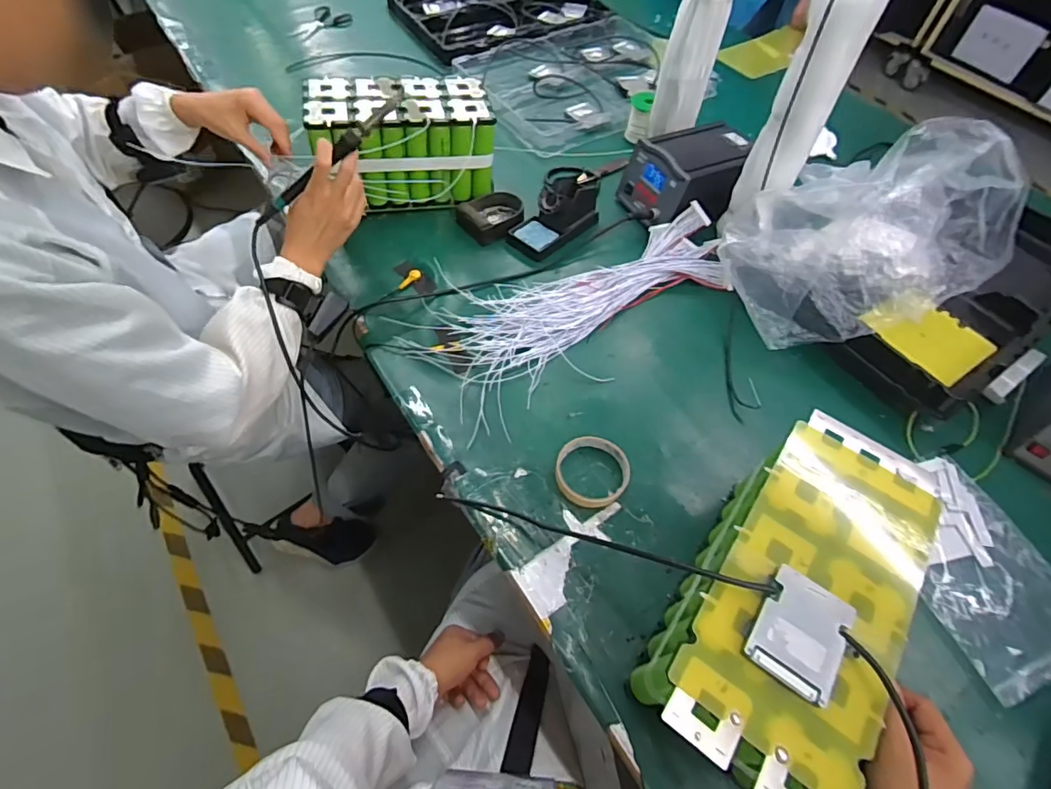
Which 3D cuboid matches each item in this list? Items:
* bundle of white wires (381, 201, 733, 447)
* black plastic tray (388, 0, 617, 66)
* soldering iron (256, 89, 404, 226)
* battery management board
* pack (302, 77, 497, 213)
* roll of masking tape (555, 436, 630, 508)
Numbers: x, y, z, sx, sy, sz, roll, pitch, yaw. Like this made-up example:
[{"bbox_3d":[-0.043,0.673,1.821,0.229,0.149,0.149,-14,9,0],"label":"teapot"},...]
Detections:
[{"bbox_3d":[0.078,-0.144,0.741,0.495,0.048,0.213,-31,64,-20],"label":"bundle of white wires"},{"bbox_3d":[-0.058,-0.961,1.282,0.486,0.032,0.383,-26,63,-18],"label":"black plastic tray"},{"bbox_3d":[-0.243,-0.291,0.642,0.241,0.017,0.018,-36,63,8],"label":"soldering iron"},{"bbox_3d":[0.210,0.177,0.391,0.061,0.007,0.083,33,62,17],"label":"battery management board"},{"bbox_3d":[-0.192,-0.407,0.833,0.269,0.144,0.139,-7,58,-8],"label":"pack"},{"bbox_3d":[0.079,0.089,0.603,0.085,0.015,0.082,2,58,-2],"label":"roll of masking tape"}]

